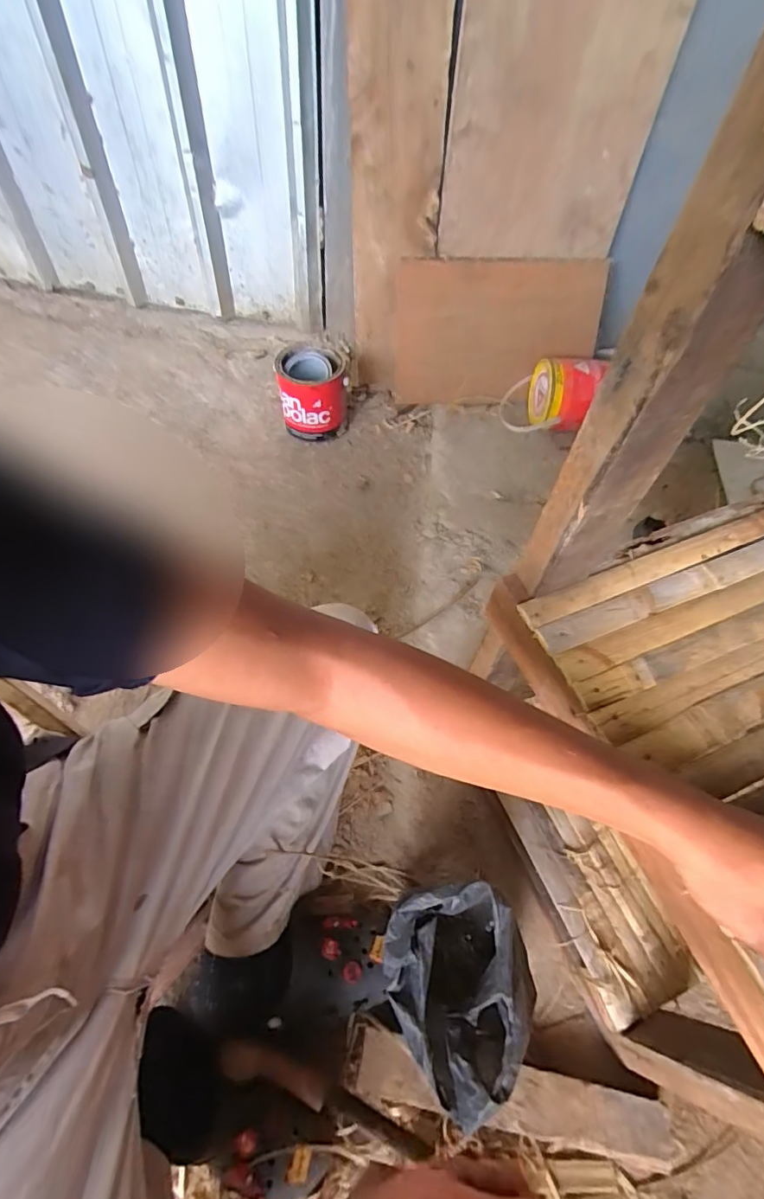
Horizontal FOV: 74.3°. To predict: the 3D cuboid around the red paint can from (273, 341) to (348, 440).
[{"bbox_3d":[-0.157,-0.459,1.158,0.152,0.172,0.125,-1,57,-3],"label":"red paint can"}]

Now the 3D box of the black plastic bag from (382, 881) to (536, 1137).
[{"bbox_3d":[0.083,0.415,0.554,0.143,0.165,0.169,-18,62,-15],"label":"black plastic bag"}]

